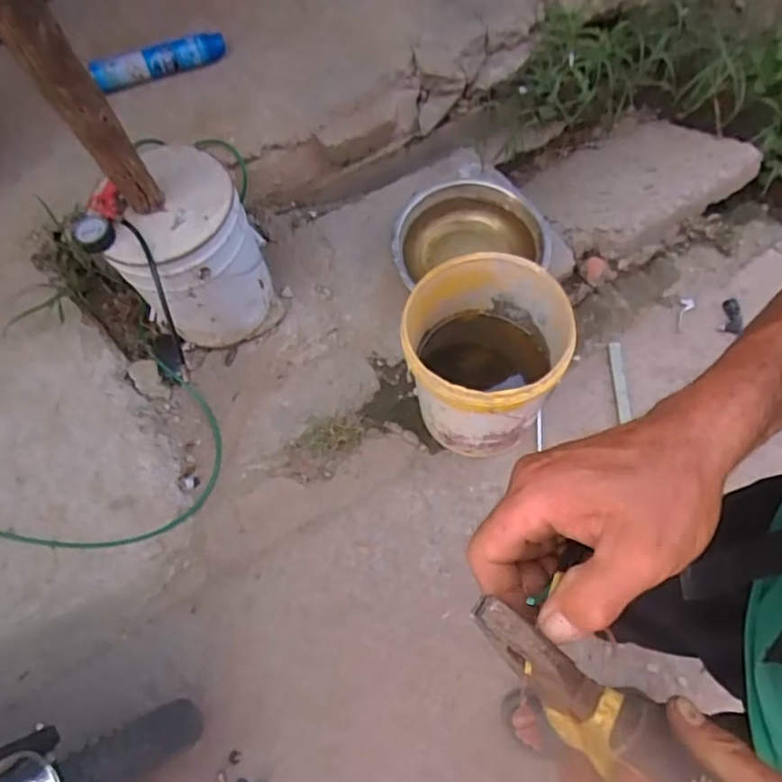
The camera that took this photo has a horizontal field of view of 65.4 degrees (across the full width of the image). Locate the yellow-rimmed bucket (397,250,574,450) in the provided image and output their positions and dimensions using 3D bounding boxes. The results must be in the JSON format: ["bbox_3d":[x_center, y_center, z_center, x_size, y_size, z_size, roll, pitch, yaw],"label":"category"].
[{"bbox_3d":[0.183,-0.044,1.301,0.296,0.428,0.301,-1,68,1],"label":"yellow-rimmed bucket"}]

